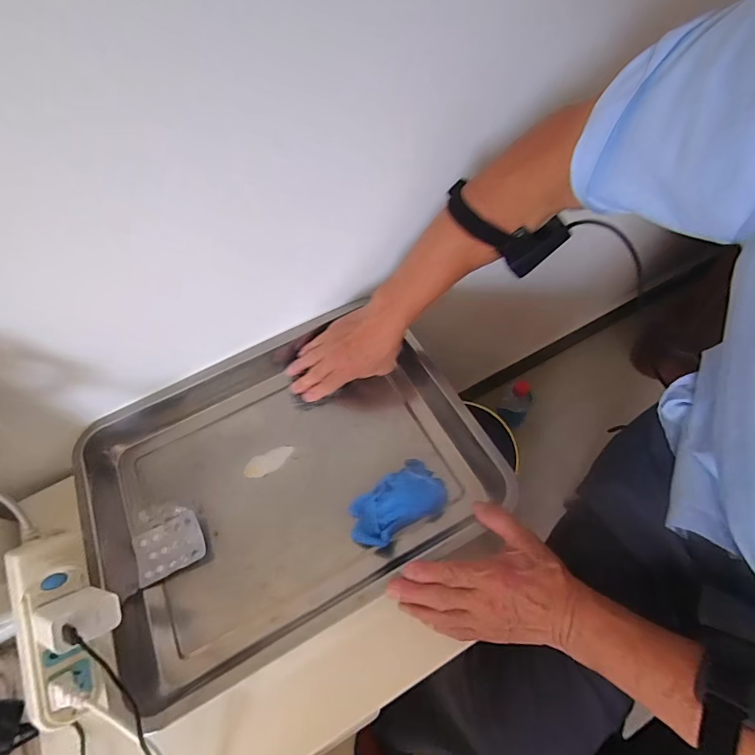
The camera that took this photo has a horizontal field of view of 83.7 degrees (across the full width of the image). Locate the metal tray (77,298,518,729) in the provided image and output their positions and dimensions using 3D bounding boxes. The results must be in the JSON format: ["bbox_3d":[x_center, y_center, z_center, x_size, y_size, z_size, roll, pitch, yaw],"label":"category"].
[{"bbox_3d":[-0.111,0.111,0.508,0.428,0.085,0.345,-24,65,-12],"label":"metal tray"}]

